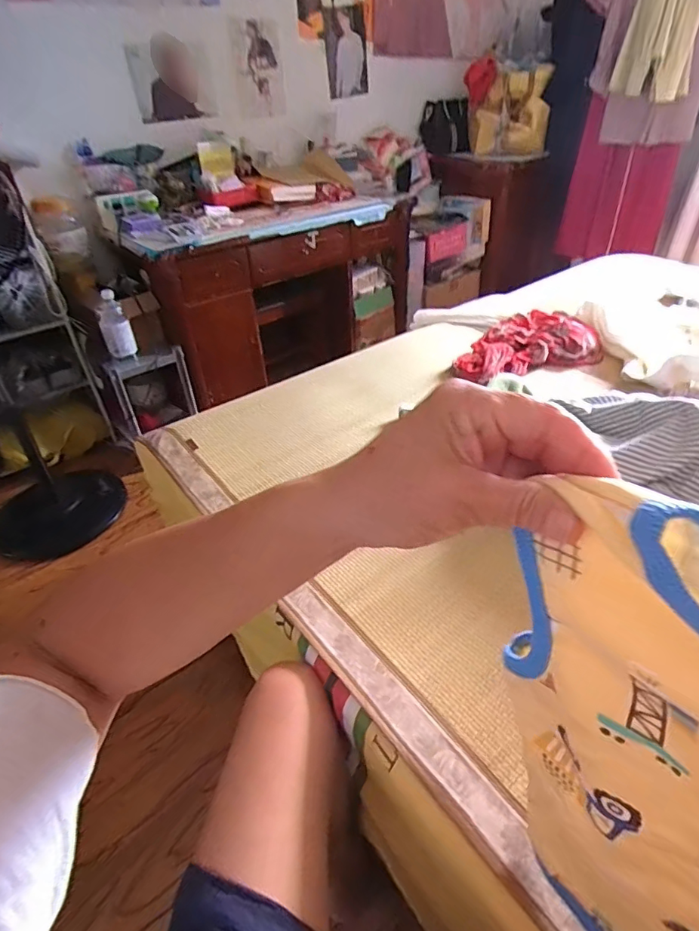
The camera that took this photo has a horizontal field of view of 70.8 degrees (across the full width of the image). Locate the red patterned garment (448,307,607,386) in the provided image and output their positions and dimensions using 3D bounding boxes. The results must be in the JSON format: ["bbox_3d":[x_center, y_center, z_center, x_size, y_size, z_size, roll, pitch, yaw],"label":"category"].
[{"bbox_3d":[0.394,-0.284,1.159,0.366,0.050,0.218,-14,40,-14],"label":"red patterned garment"}]

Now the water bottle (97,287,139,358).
[{"bbox_3d":[-0.690,-0.406,1.448,0.083,0.196,0.062,-16,40,-15],"label":"water bottle"}]

